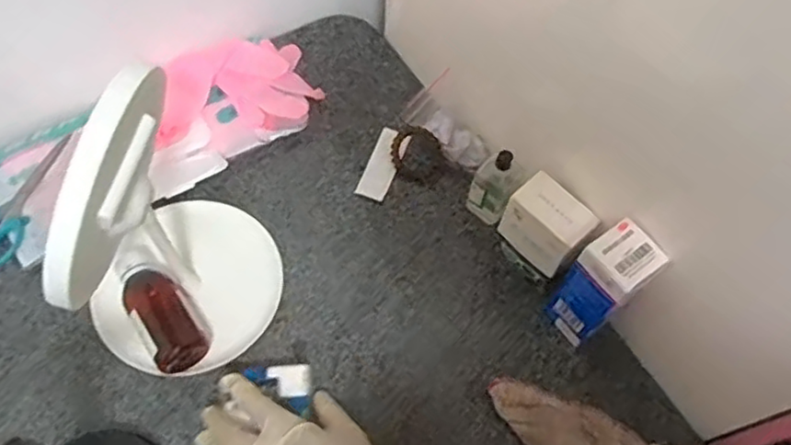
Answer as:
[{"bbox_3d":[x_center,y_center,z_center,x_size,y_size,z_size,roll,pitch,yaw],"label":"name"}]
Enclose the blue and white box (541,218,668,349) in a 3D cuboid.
[{"bbox_3d":[0.170,0.057,0.555,0.052,0.135,0.049,-36,69,-20],"label":"blue and white box"}]

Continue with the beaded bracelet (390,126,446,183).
[{"bbox_3d":[0.021,-0.072,0.681,0.049,0.019,0.060,-38,79,-12],"label":"beaded bracelet"}]

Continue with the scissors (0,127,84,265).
[{"bbox_3d":[-0.377,-0.031,0.656,0.062,0.013,0.157,12,62,3],"label":"scissors"}]

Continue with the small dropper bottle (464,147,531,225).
[{"bbox_3d":[0.098,-0.038,0.630,0.039,0.090,0.040,38,67,16],"label":"small dropper bottle"}]

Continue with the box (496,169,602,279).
[{"bbox_3d":[0.133,0.002,0.579,0.067,0.062,0.045,39,67,17],"label":"box"}]

